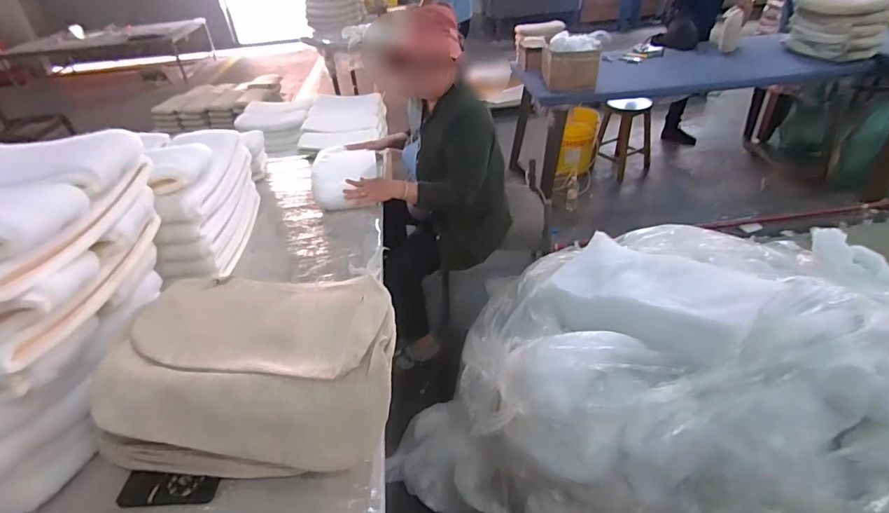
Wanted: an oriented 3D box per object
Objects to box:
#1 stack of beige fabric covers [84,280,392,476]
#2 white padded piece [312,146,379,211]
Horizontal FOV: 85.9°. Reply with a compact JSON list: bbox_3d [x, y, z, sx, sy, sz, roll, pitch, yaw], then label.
[{"bbox_3d":[-0.354,0.200,0.894,0.534,0.201,0.357,-1,37,5],"label":"stack of beige fabric covers"},{"bbox_3d":[-0.352,-0.297,1.707,0.226,0.053,0.437,-10,38,-7],"label":"white padded piece"}]

